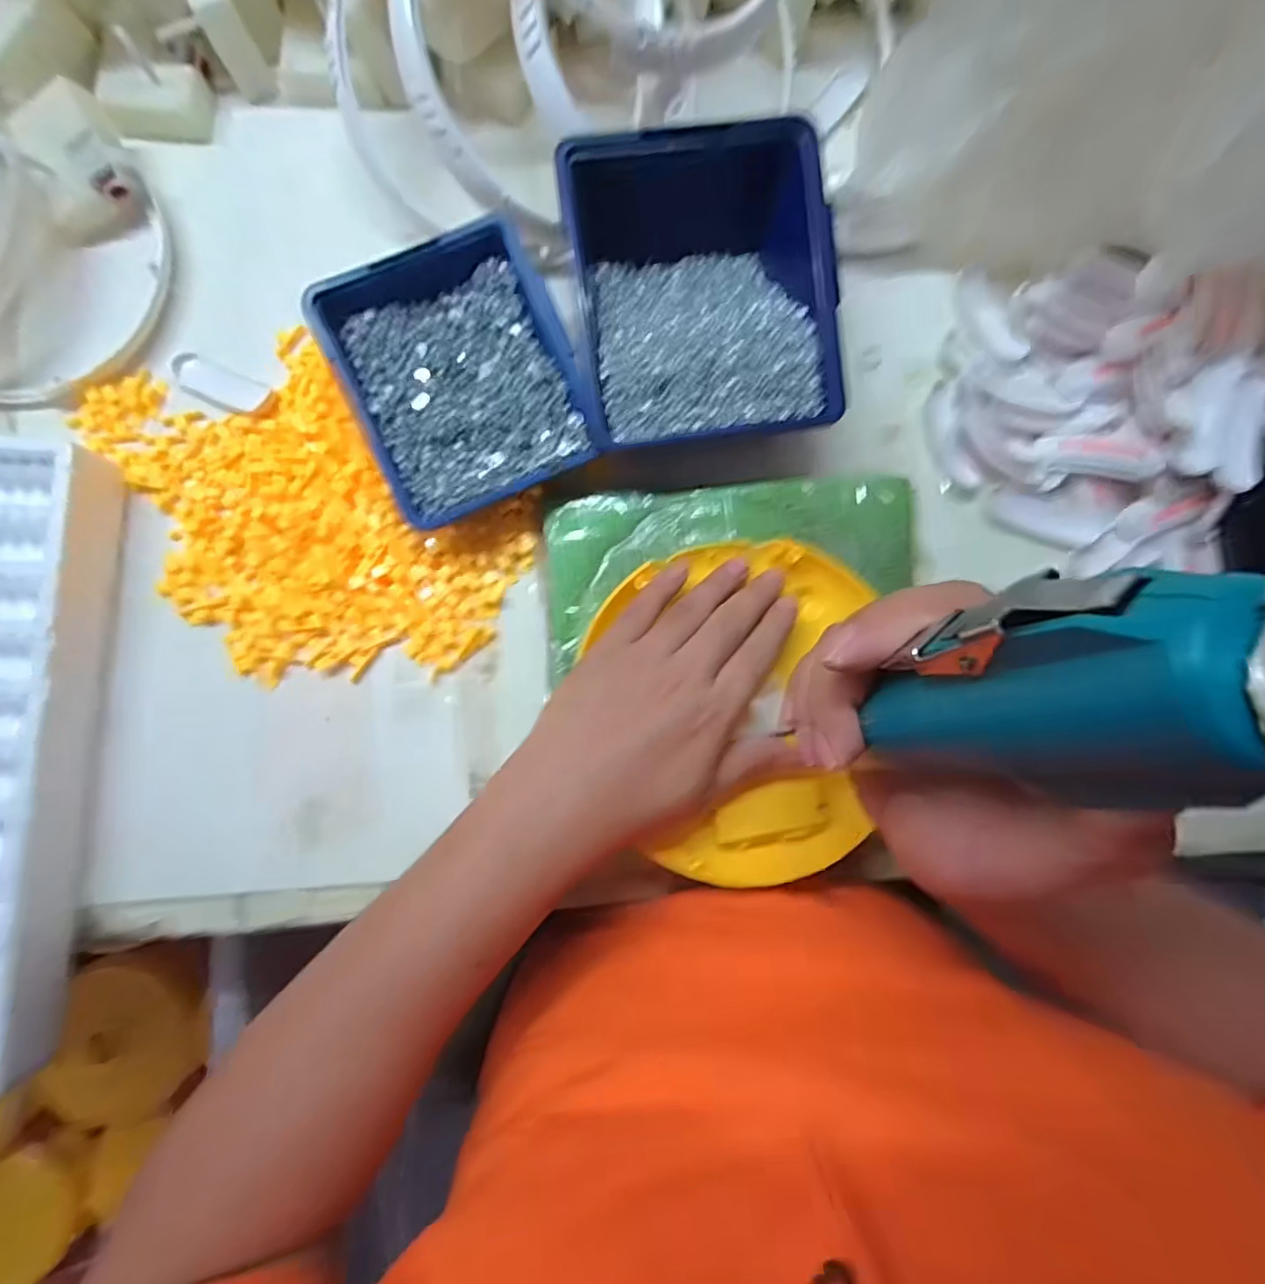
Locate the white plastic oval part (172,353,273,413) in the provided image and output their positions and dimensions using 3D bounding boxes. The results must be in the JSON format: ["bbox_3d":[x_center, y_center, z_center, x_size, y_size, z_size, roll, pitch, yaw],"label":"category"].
[{"bbox_3d":[-0.250,-0.157,0.358,0.061,0.007,0.024,22,86,-1],"label":"white plastic oval part"}]

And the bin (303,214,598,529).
[{"bbox_3d":[-0.095,-0.148,0.336,0.120,0.047,0.137,-25,88,-3],"label":"bin"}]

